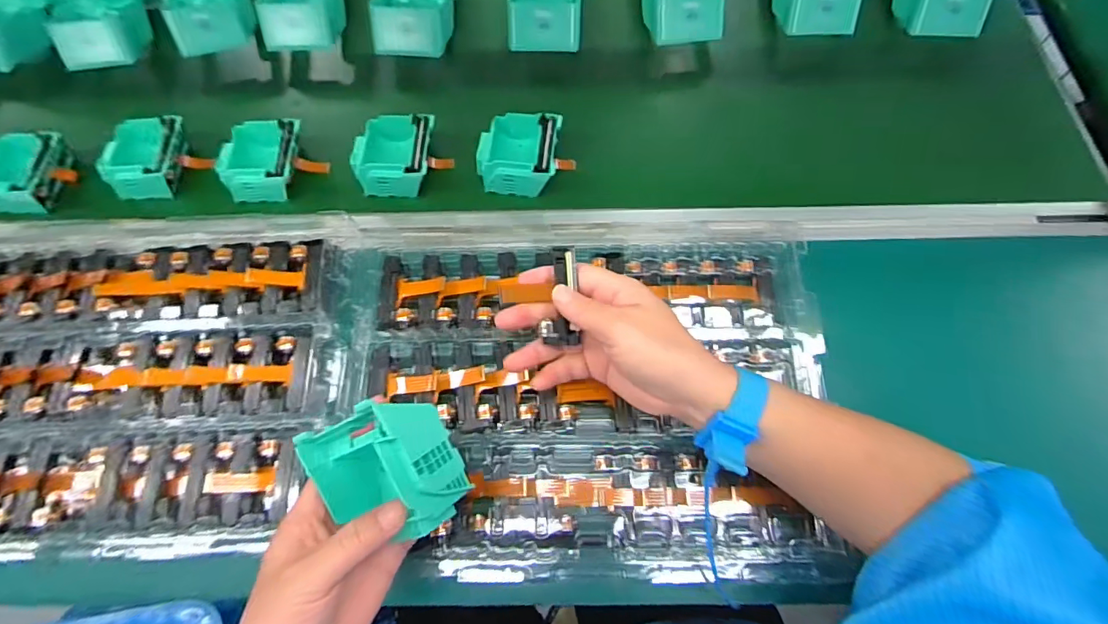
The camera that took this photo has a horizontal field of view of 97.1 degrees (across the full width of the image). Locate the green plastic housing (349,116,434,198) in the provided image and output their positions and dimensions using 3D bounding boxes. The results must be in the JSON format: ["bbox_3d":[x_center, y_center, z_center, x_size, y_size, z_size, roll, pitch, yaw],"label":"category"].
[{"bbox_3d":[-0.158,-0.155,0.489,0.084,0.035,0.078,1,69,3],"label":"green plastic housing"}]

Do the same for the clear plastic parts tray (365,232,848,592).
[{"bbox_3d":[0.030,0.068,0.389,0.360,0.029,0.261,1,72,-2],"label":"clear plastic parts tray"}]

